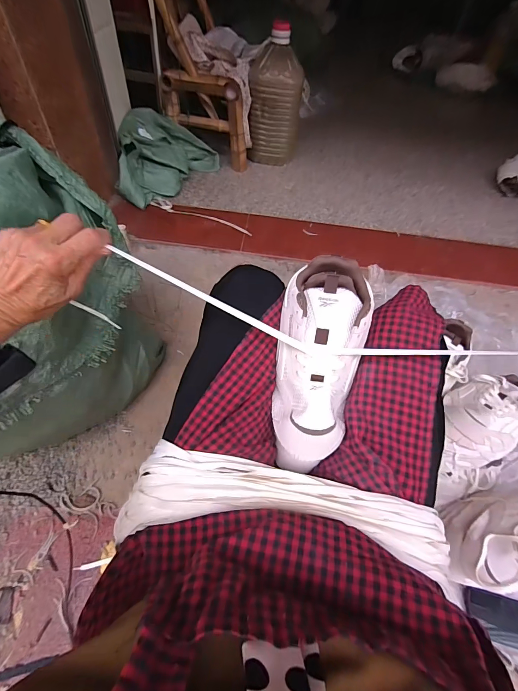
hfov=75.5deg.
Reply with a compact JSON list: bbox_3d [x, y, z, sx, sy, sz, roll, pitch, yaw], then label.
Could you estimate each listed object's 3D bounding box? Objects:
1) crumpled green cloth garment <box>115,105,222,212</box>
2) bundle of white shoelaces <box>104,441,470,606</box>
[{"bbox_3d":[-0.318,-0.680,1.223,0.329,0.163,0.403,-1,53,-6],"label":"crumpled green cloth garment"},{"bbox_3d":[0.028,0.173,0.340,0.342,0.067,0.097,12,53,4],"label":"bundle of white shoelaces"}]

